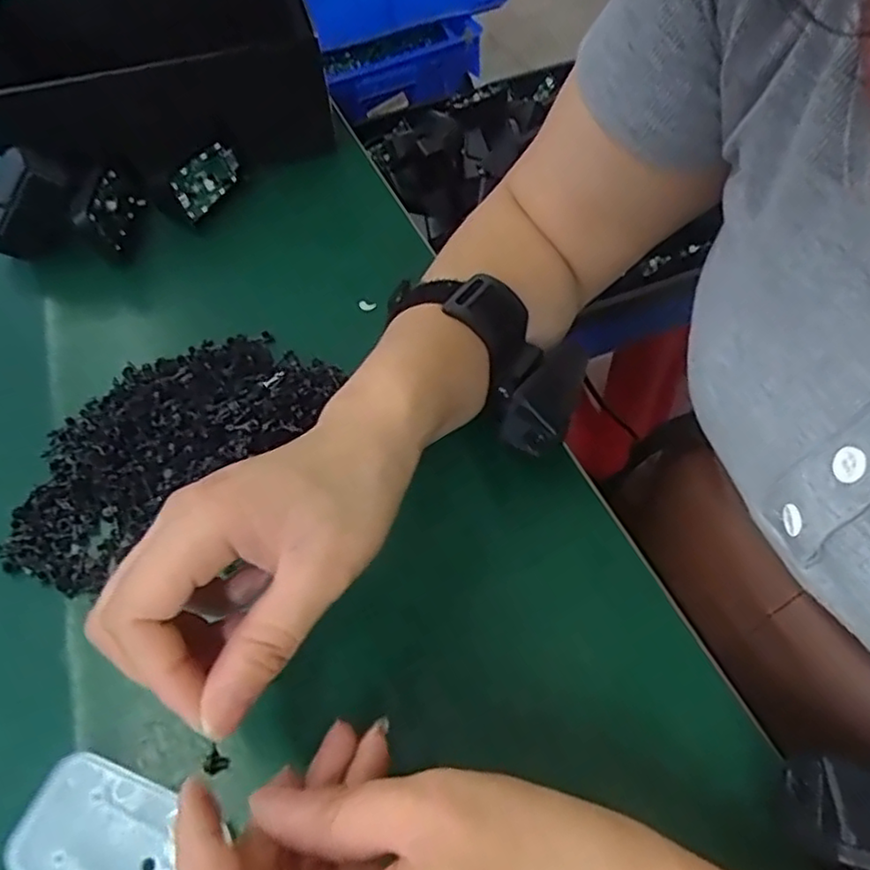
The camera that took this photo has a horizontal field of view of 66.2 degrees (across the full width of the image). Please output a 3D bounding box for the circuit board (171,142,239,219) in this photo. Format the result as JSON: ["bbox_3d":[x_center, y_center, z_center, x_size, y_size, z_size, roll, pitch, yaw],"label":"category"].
[{"bbox_3d":[-0.164,-0.186,0.482,0.004,0.036,0.065,19,55,18],"label":"circuit board"}]

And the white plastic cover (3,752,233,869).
[{"bbox_3d":[-0.112,0.145,0.234,0.066,0.004,0.044,23,62,4],"label":"white plastic cover"}]

